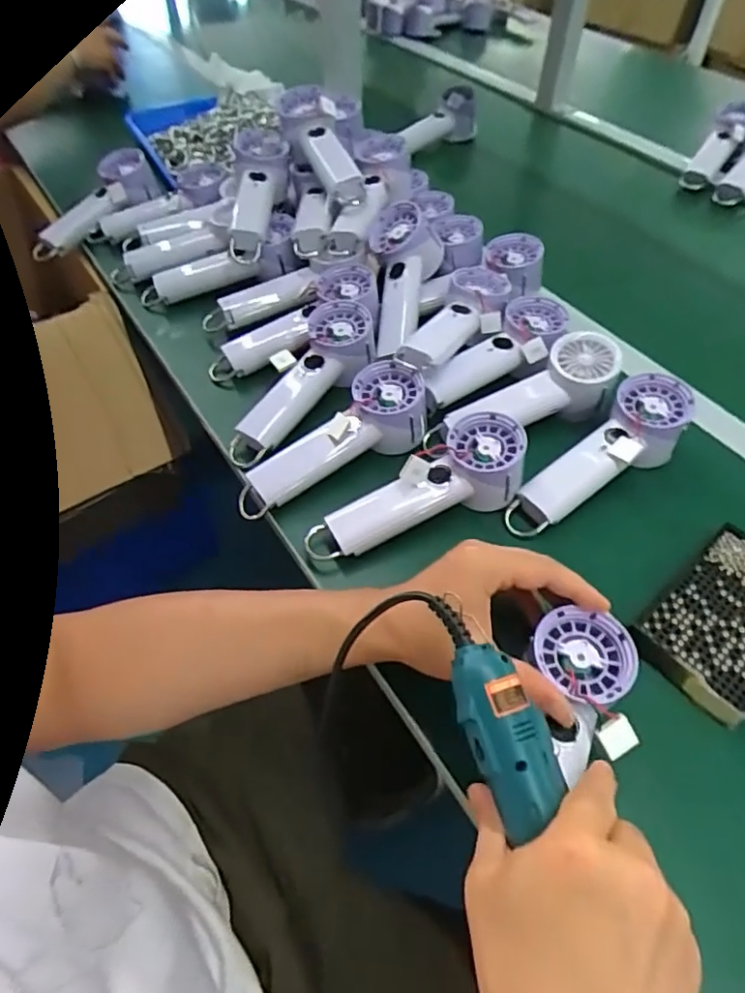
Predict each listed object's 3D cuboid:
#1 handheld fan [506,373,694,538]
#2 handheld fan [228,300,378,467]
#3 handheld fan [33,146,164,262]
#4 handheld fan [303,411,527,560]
[{"bbox_3d":[0.196,-0.030,0.519,0.199,0.051,0.065,-37,60,-10],"label":"handheld fan"},{"bbox_3d":[-0.065,-0.106,0.570,0.076,0.040,0.199,30,73,21],"label":"handheld fan"},{"bbox_3d":[-0.355,-0.366,0.764,0.062,0.047,0.191,37,79,25],"label":"handheld fan"},{"bbox_3d":[0.034,-0.009,0.484,0.186,0.051,0.060,-18,55,-13],"label":"handheld fan"}]

